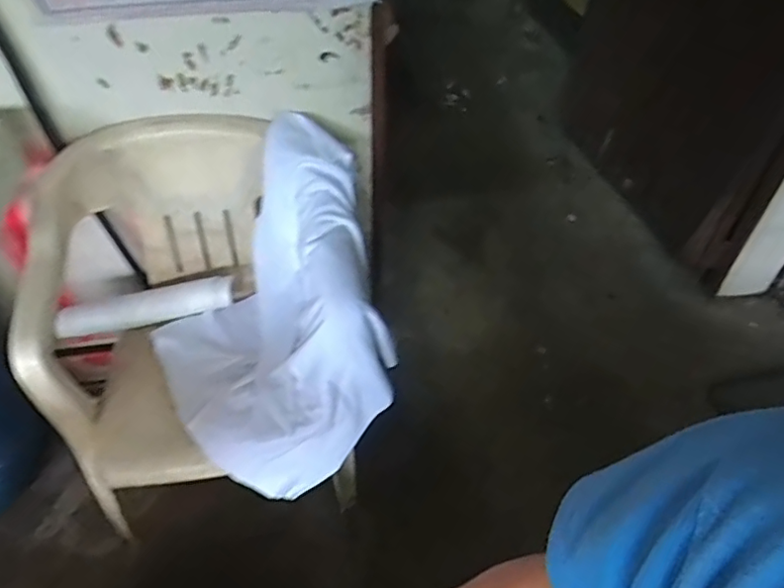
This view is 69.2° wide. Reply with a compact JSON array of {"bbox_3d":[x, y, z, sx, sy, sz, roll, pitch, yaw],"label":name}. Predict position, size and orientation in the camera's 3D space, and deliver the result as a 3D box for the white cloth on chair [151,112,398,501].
[{"bbox_3d":[-0.200,0.017,1.047,0.445,0.398,0.473,-22,50,-22],"label":"white cloth on chair"}]

